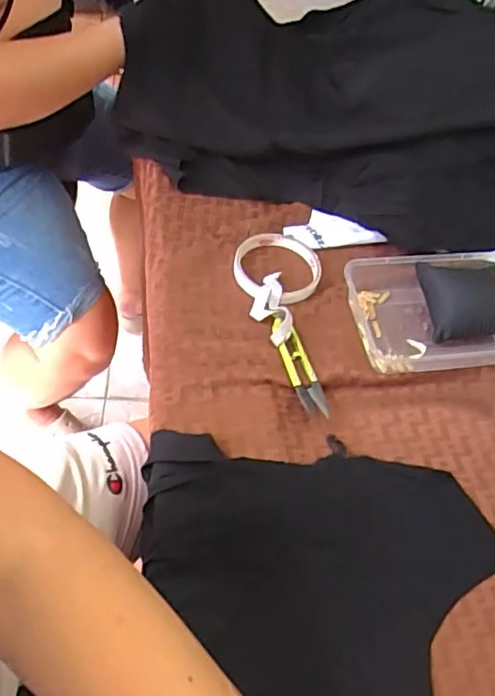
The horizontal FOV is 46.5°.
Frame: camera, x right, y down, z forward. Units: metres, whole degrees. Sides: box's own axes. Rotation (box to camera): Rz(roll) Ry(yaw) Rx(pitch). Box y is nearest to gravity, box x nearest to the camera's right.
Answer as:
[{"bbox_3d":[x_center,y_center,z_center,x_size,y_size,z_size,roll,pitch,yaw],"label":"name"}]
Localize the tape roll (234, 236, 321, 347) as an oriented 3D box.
[{"bbox_3d":[0.021,-0.066,0.549,0.082,0.015,0.127,23,58,11],"label":"tape roll"}]

